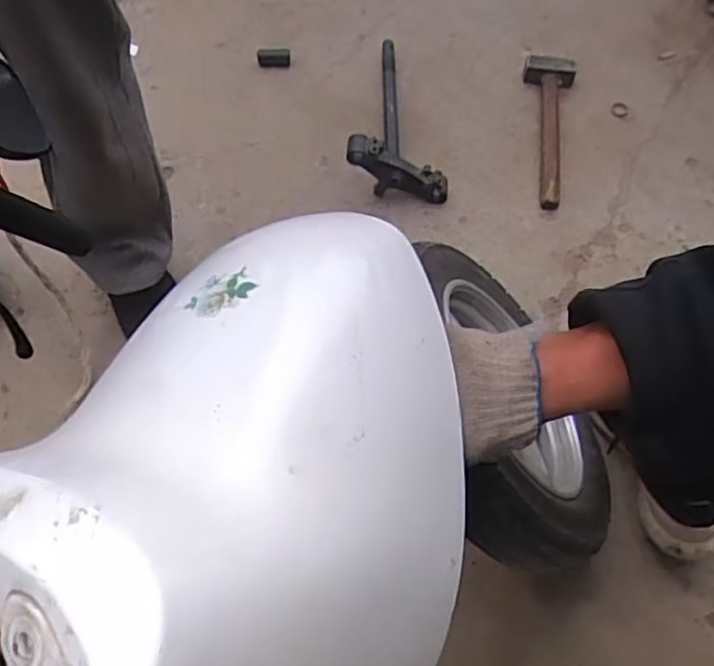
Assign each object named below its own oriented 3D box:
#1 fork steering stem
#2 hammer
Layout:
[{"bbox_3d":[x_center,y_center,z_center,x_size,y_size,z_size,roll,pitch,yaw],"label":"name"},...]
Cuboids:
[{"bbox_3d":[0.098,-0.406,1.170,0.169,0.108,0.390,11,61,4],"label":"fork steering stem"},{"bbox_3d":[0.338,-0.377,1.199,0.094,0.065,0.388,12,61,4],"label":"hammer"}]

